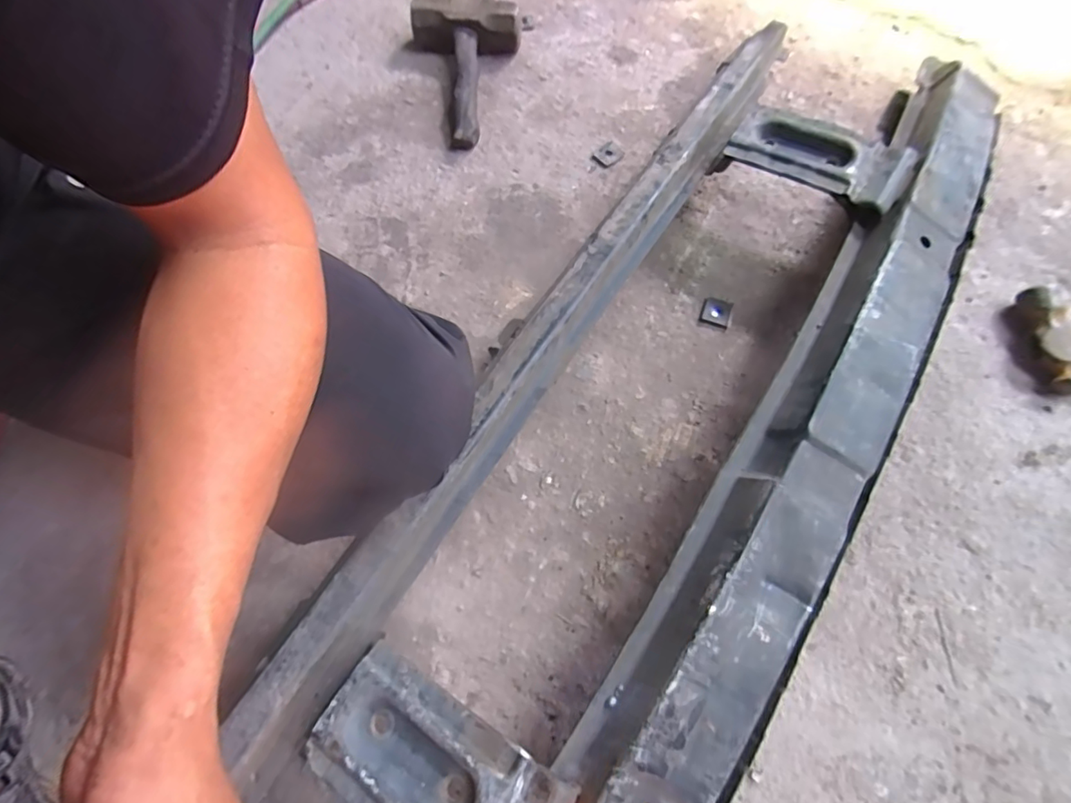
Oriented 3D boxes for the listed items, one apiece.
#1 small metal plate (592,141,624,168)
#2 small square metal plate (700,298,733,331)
[{"bbox_3d":[0.102,-0.340,0.715,0.032,0.004,0.041,39,74,16],"label":"small metal plate"},{"bbox_3d":[0.217,-0.106,0.621,0.033,0.004,0.038,18,69,9],"label":"small square metal plate"}]

